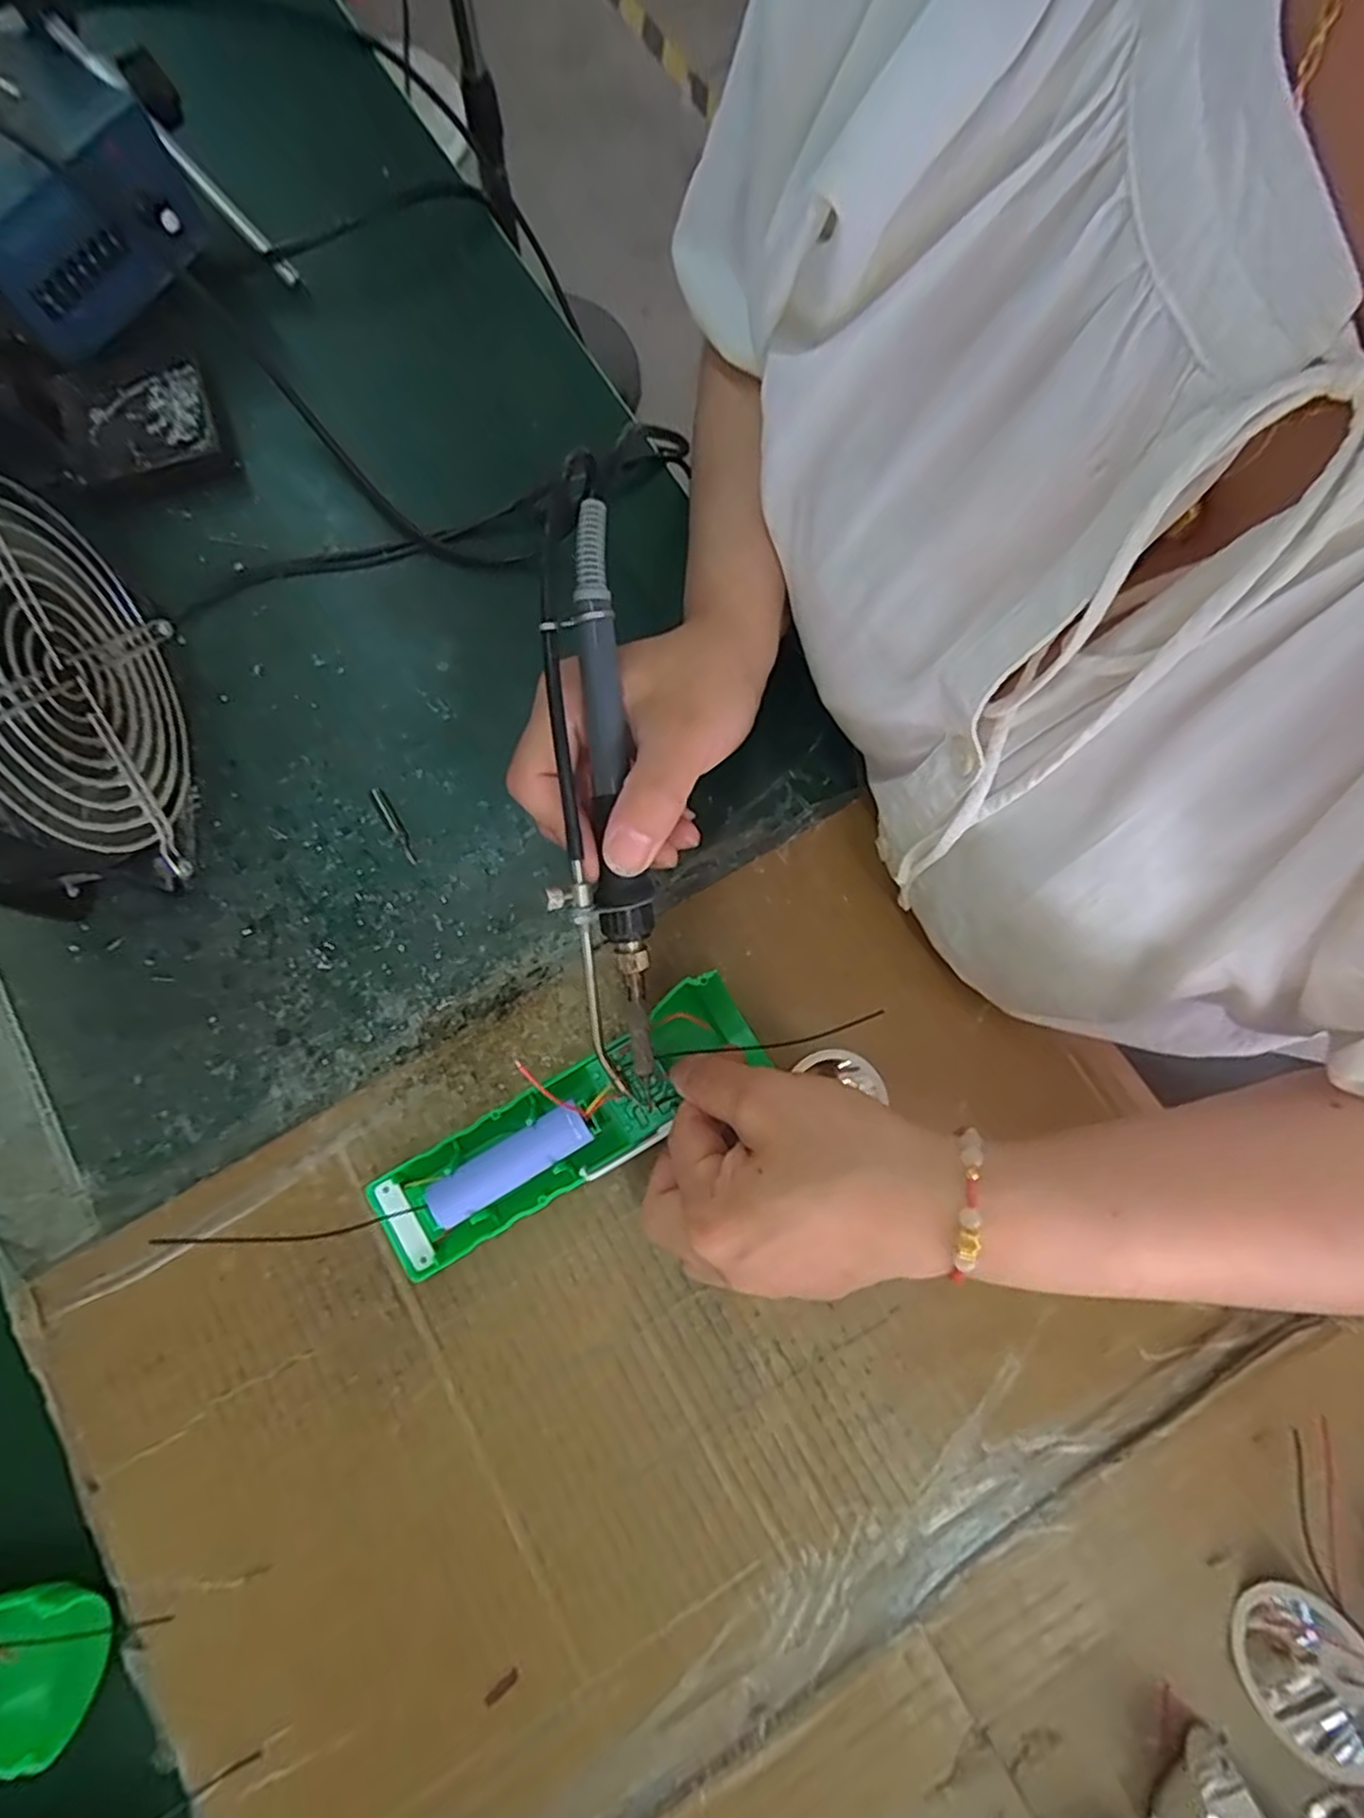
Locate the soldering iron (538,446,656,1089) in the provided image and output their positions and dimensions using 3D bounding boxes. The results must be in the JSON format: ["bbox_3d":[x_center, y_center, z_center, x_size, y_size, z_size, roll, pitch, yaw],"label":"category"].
[{"bbox_3d":[-0.030,-0.037,0.260,0.030,0.026,0.214,-6,99,-3],"label":"soldering iron"}]

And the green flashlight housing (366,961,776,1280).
[{"bbox_3d":[-0.043,0.082,0.287,0.157,0.021,0.041,-33,77,-6],"label":"green flashlight housing"}]

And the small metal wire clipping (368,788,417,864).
[{"bbox_3d":[-0.131,-0.038,0.337,0.007,0.004,0.039,-32,77,-10],"label":"small metal wire clipping"}]

